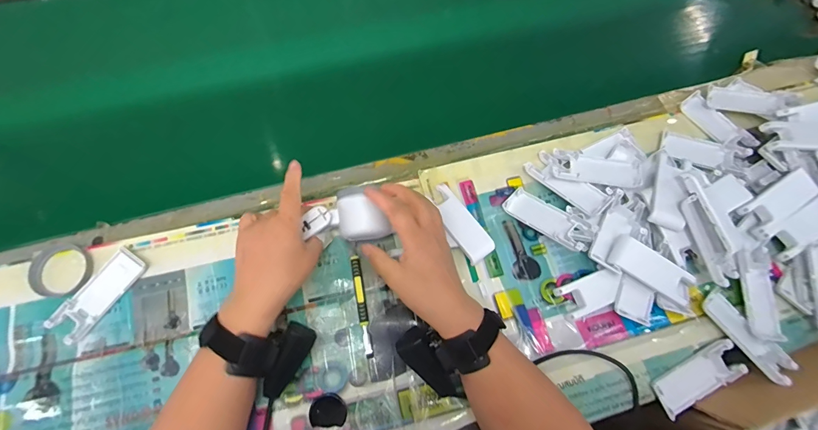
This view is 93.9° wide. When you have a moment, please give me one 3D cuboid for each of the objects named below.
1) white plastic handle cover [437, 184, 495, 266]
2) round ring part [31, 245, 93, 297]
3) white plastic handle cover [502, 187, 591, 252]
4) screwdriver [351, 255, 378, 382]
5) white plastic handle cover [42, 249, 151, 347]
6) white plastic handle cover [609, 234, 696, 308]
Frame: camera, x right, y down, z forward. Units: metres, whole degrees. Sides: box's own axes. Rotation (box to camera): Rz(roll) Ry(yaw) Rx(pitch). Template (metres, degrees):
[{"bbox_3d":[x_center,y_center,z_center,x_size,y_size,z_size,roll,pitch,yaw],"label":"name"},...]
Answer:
[{"bbox_3d":[0.060,0.009,0.460,0.035,0.020,0.101,-31,75,-12],"label":"white plastic handle cover"},{"bbox_3d":[-0.388,0.061,0.427,0.060,0.010,0.061,1,71,-2],"label":"round ring part"},{"bbox_3d":[0.164,0.003,0.456,0.041,0.010,0.105,-42,53,-14],"label":"white plastic handle cover"},{"bbox_3d":[-0.050,0.112,0.427,0.014,0.008,0.137,-10,71,-6],"label":"screwdriver"},{"bbox_3d":[-0.341,0.087,0.421,0.039,0.011,0.103,35,73,10],"label":"white plastic handle cover"},{"bbox_3d":[0.277,0.062,0.433,0.098,0.009,0.043,32,73,9],"label":"white plastic handle cover"}]

